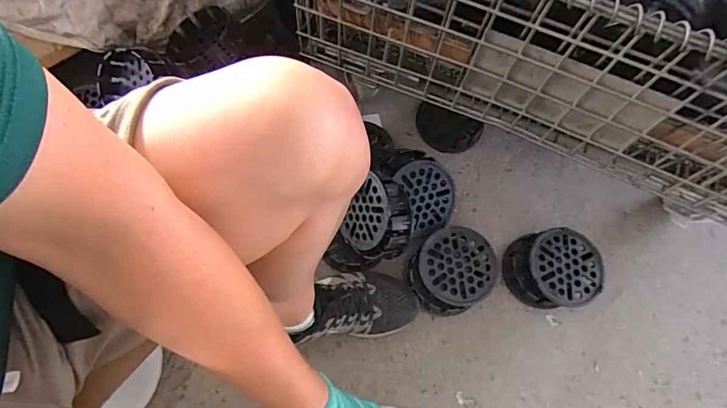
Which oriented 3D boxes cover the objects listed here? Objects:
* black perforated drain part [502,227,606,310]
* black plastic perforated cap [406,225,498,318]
[{"bbox_3d":[0.336,0.117,0.741,0.163,0.062,0.129,-1,71,-2],"label":"black perforated drain part"},{"bbox_3d":[0.155,0.119,0.740,0.158,0.051,0.139,-31,75,-11],"label":"black plastic perforated cap"}]

